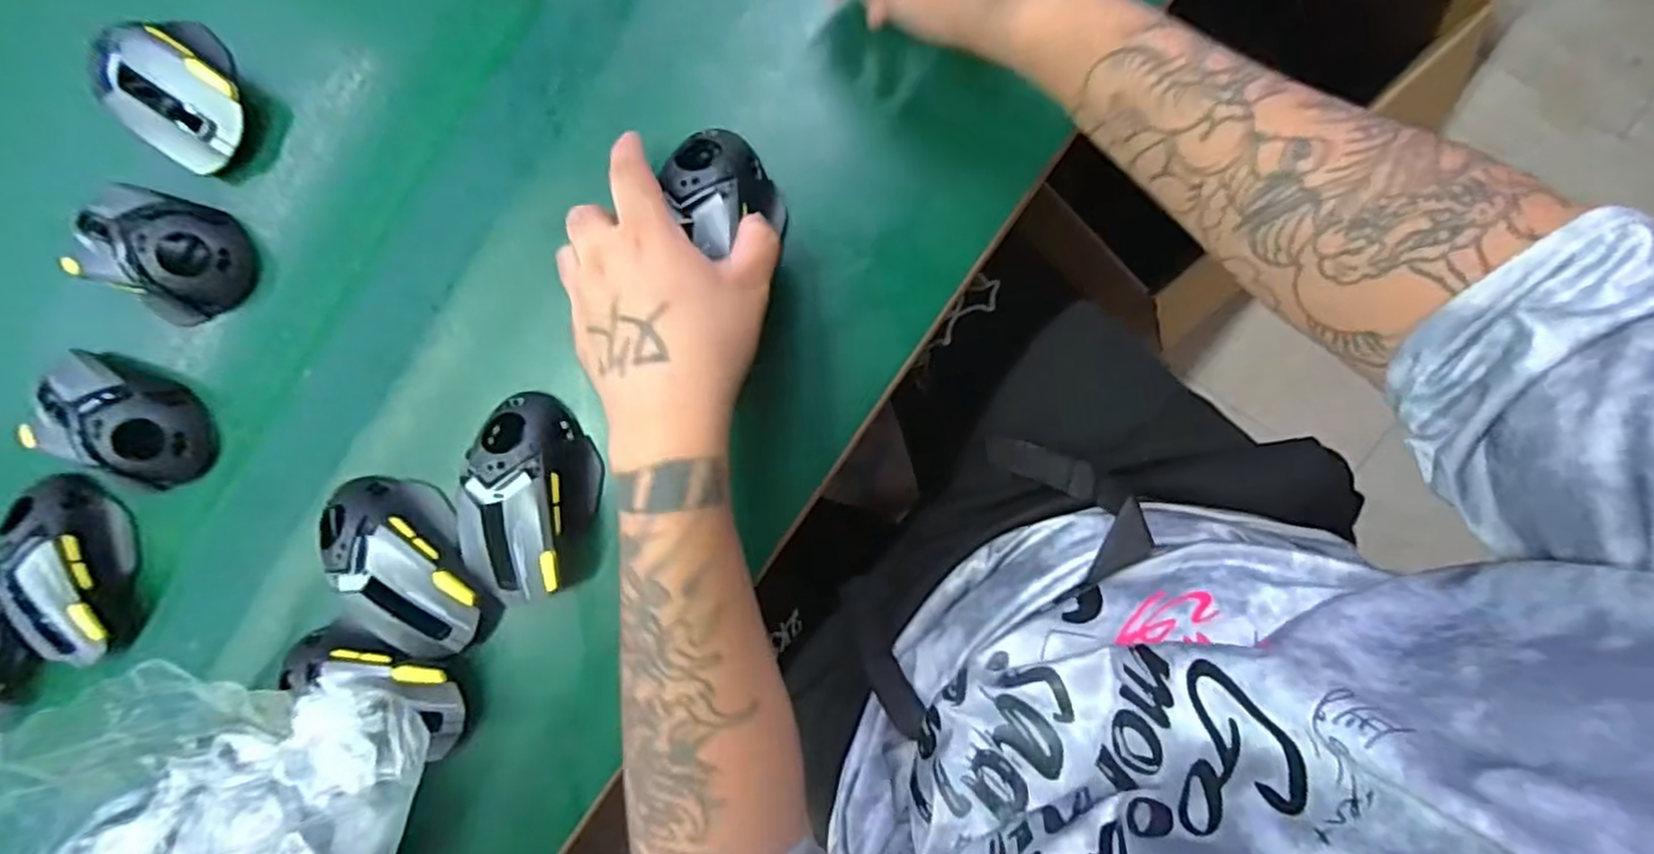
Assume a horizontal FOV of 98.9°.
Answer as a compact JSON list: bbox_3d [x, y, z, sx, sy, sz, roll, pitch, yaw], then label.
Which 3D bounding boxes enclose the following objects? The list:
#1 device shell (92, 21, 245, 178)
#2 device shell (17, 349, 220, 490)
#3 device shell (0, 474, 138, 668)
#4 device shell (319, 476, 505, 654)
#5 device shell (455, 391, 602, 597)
[{"bbox_3d":[-0.393,-0.203,0.428,0.063,0.041,0.092,-41,84,4],"label":"device shell"},{"bbox_3d":[-0.439,-0.001,0.440,0.098,0.040,0.071,24,91,5],"label":"device shell"},{"bbox_3d":[-0.476,0.090,0.447,0.046,0.048,0.113,-6,87,7],"label":"device shell"},{"bbox_3d":[-0.250,0.081,0.420,0.071,0.039,0.121,-34,86,4],"label":"device shell"},{"bbox_3d":[-0.175,0.042,0.407,0.068,0.034,0.121,5,90,5],"label":"device shell"}]

